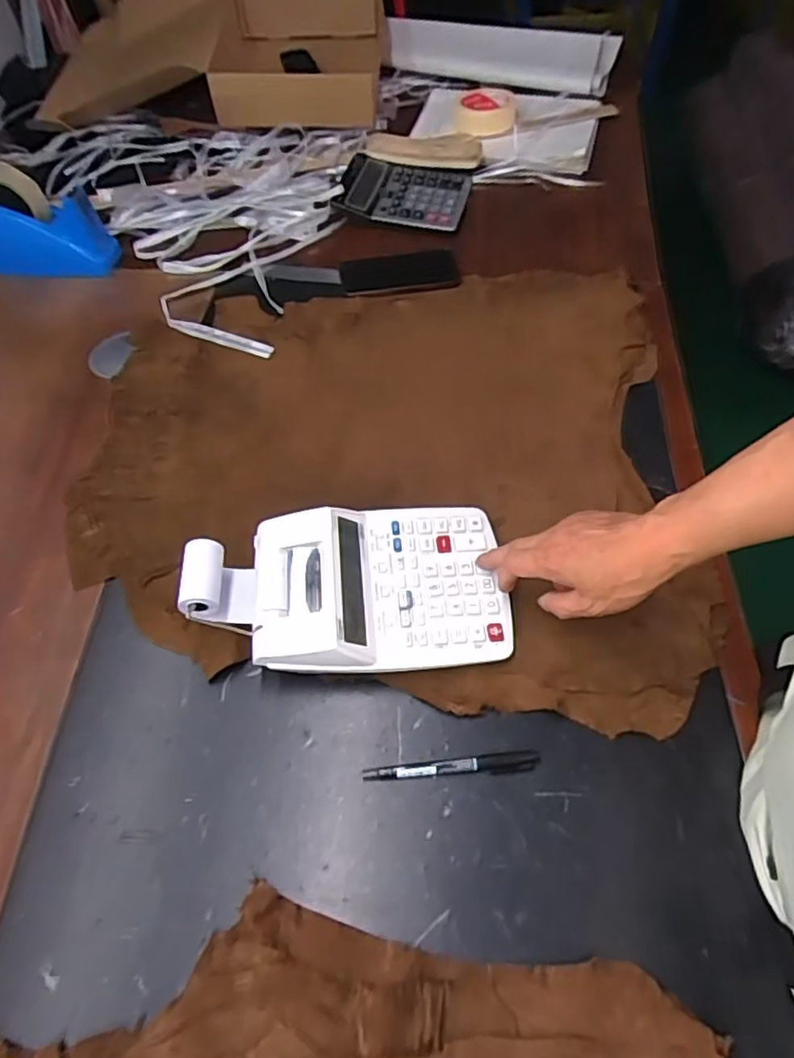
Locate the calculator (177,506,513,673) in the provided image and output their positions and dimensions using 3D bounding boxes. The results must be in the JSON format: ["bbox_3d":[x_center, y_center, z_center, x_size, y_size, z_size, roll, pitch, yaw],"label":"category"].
[{"bbox_3d":[-0.042,0.041,0.553,0.267,0.061,0.155,-5,56,0],"label":"calculator"}]

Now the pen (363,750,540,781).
[{"bbox_3d":[0.043,0.188,0.497,0.137,0.008,0.016,-6,56,-1],"label":"pen"}]

